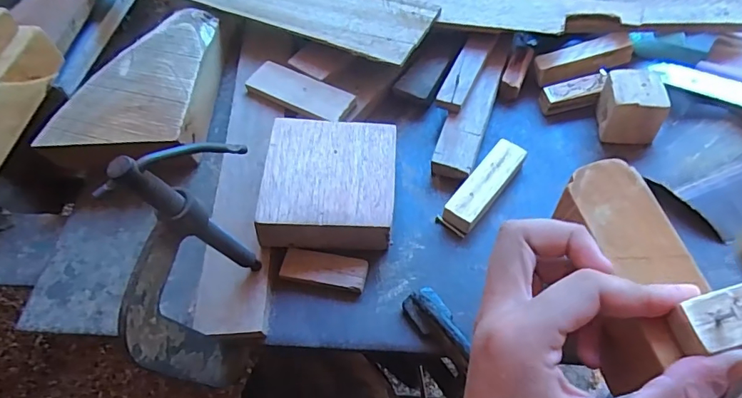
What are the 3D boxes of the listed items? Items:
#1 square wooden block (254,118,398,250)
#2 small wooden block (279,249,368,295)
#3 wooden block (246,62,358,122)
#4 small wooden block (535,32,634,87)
[{"bbox_3d":[-0.028,-0.012,0.339,0.087,0.028,0.091,2,60,3],"label":"square wooden block"},{"bbox_3d":[-0.031,0.048,0.327,0.057,0.008,0.023,8,60,7],"label":"small wooden block"},{"bbox_3d":[-0.058,-0.089,0.399,0.094,0.008,0.031,28,64,17],"label":"wooden block"},{"bbox_3d":[0.173,-0.113,0.395,0.072,0.015,0.025,-16,59,8],"label":"small wooden block"}]

